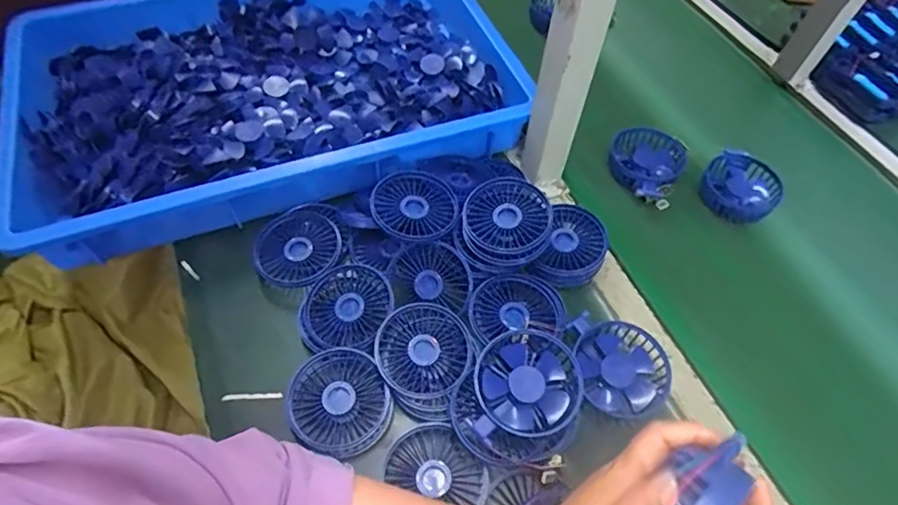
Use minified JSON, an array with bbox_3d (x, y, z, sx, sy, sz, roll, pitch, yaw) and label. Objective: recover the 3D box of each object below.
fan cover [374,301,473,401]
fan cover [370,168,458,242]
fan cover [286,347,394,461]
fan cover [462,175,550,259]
[{"bbox_3d":[-0.023,0.090,0.494,0.084,0.015,0.085,-41,78,-14],"label":"fan cover"},{"bbox_3d":[-0.034,-0.047,0.538,0.082,0.011,0.071,31,87,-2],"label":"fan cover"},{"bbox_3d":[-0.099,0.136,0.484,0.086,0.020,0.092,-36,79,-8],"label":"fan cover"},{"bbox_3d":[0.059,-0.037,0.528,0.080,0.008,0.080,42,81,12],"label":"fan cover"}]

